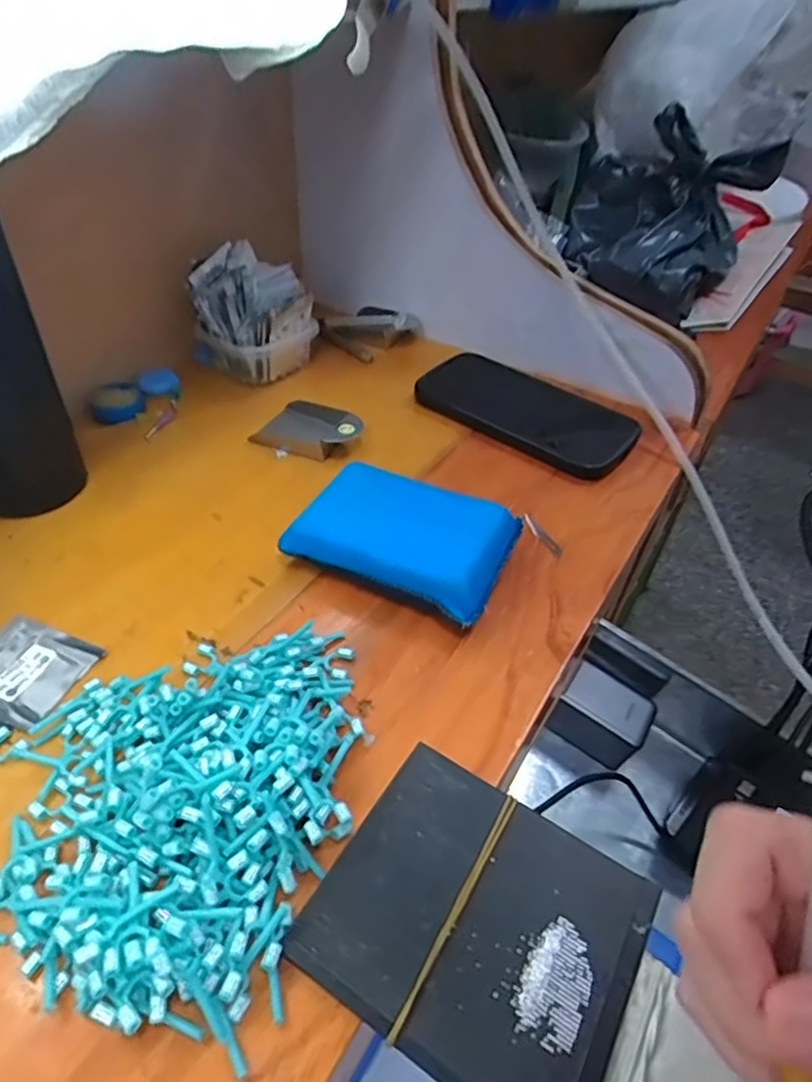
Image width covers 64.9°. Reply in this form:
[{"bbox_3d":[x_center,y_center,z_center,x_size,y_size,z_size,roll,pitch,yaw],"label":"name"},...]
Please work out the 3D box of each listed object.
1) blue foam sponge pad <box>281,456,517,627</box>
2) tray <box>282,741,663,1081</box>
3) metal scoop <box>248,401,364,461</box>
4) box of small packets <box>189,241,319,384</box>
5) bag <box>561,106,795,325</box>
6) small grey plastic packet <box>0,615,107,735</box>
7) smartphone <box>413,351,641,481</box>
[{"bbox_3d":[0.000,0.000,0.358,0.111,0.030,0.074,19,45,16],"label":"blue foam sponge pad"},{"bbox_3d":[0.027,0.137,0.232,0.107,0.005,0.094,26,48,22],"label":"tray"},{"bbox_3d":[-0.066,-0.081,0.446,0.072,0.019,0.048,19,45,16],"label":"metal scoop"},{"bbox_3d":[-0.117,-0.175,0.496,0.066,0.083,0.073,27,48,23],"label":"box of small packets"},{"bbox_3d":[0.253,-0.327,0.633,0.170,0.137,0.162,19,46,16],"label":"bag"},{"bbox_3d":[-0.181,0.061,0.302,0.058,0.005,0.050,18,45,15],"label":"small grey plastic packet"},{"bbox_3d":[0.087,-0.097,0.473,0.161,0.015,0.081,30,49,25],"label":"smartphone"}]

